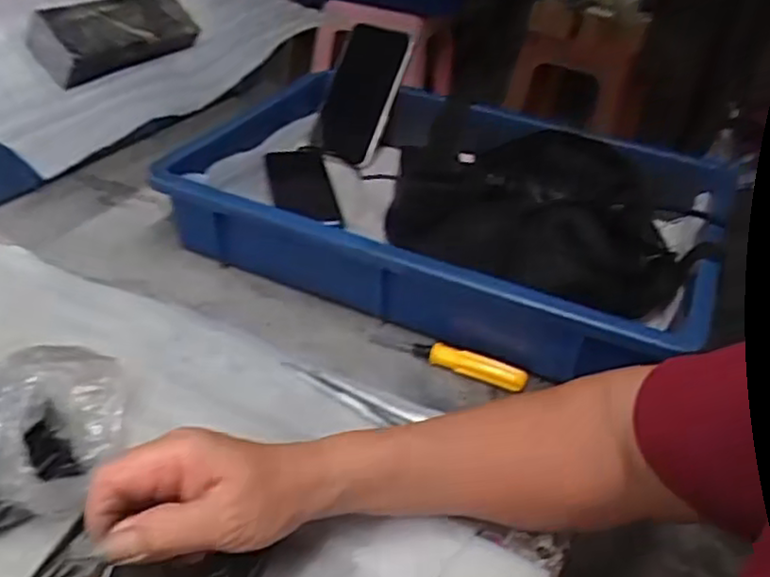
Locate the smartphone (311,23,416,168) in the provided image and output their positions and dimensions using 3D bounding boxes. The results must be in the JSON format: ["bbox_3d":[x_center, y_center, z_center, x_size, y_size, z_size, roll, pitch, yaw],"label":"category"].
[{"bbox_3d":[-0.022,-0.199,0.718,0.065,0.137,0.014,21,6,-8],"label":"smartphone"}]

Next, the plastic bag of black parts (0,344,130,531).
[{"bbox_3d":[-0.214,0.079,0.384,0.130,0.074,0.097,-6,39,-15],"label":"plastic bag of black parts"}]

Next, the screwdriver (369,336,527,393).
[{"bbox_3d":[0.045,0.049,0.508,0.114,0.016,0.016,17,39,14],"label":"screwdriver"}]

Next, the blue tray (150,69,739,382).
[{"bbox_3d":[0.052,-0.069,0.610,0.403,0.083,0.273,20,40,17],"label":"blue tray"}]

